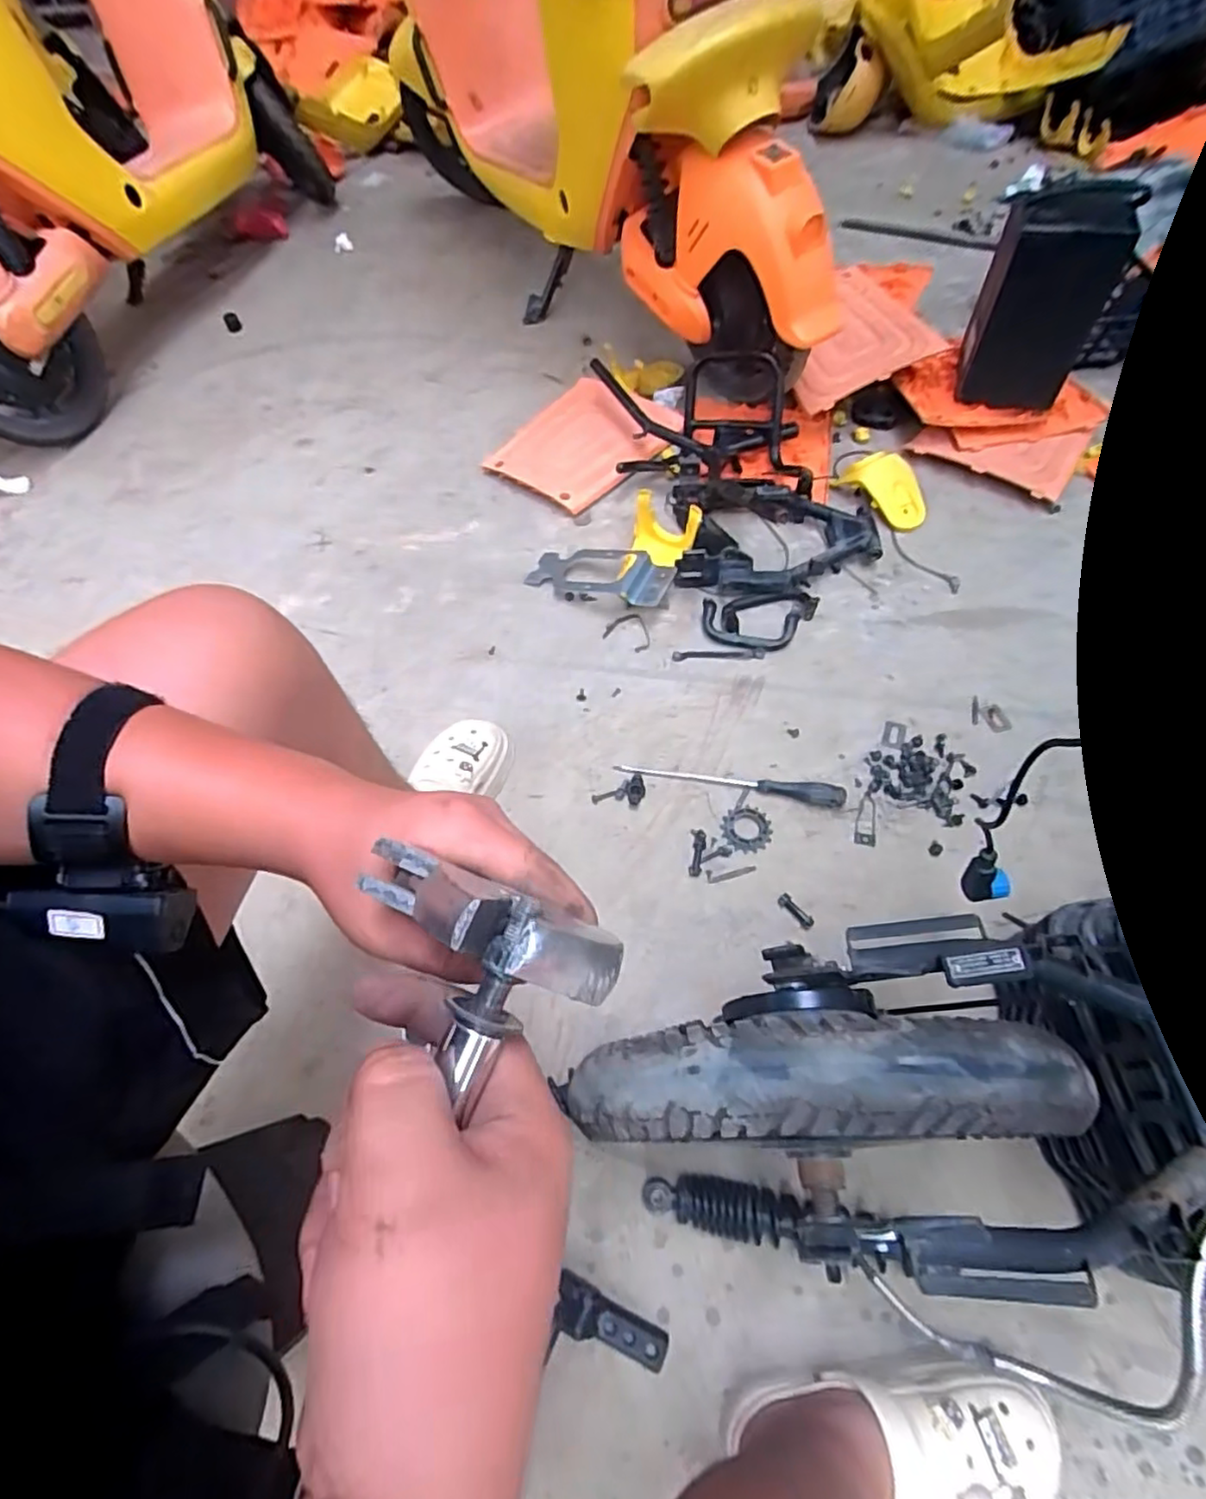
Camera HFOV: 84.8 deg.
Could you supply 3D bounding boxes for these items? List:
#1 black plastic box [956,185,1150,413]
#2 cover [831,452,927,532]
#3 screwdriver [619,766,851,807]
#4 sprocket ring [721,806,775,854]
[{"bbox_3d":[0.722,-0.735,1.089,0.190,0.283,0.104,13,61,12],"label":"black plastic box"},{"bbox_3d":[0.493,-0.459,1.152,0.084,0.058,0.165,-37,63,-17],"label":"cover"},{"bbox_3d":[0.169,0.045,0.897,0.306,0.025,0.027,7,59,9],"label":"screwdriver"},{"bbox_3d":[0.189,0.105,0.873,0.062,0.006,0.063,-2,59,3],"label":"sprocket ring"}]

